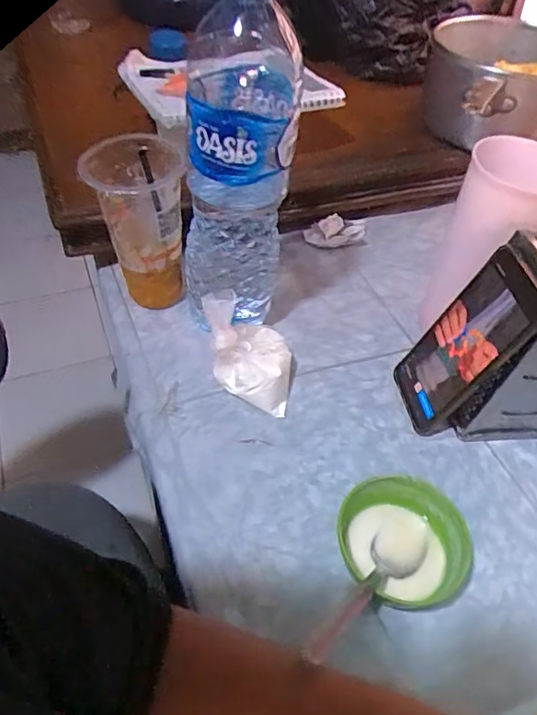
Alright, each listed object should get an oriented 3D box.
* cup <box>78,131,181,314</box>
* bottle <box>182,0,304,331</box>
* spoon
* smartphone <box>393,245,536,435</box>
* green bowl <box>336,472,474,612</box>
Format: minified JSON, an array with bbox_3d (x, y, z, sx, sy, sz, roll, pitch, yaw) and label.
[{"bbox_3d":[-0.123,-0.122,0.536,0.081,0.155,0.086,3,48,-3],"label":"cup"},{"bbox_3d":[-0.029,-0.147,0.482,0.093,0.304,0.093,0,48,-5],"label":"bottle"},{"bbox_3d":[0.069,0.153,0.377,0.035,0.019,0.141,36,30,25],"label":"spoon"},{"bbox_3d":[0.165,-0.011,0.475,0.016,0.160,0.078,7,45,-27],"label":"smartphone"},{"bbox_3d":[0.097,0.138,0.410,0.083,0.050,0.095,-32,58,-29],"label":"green bowl"}]

